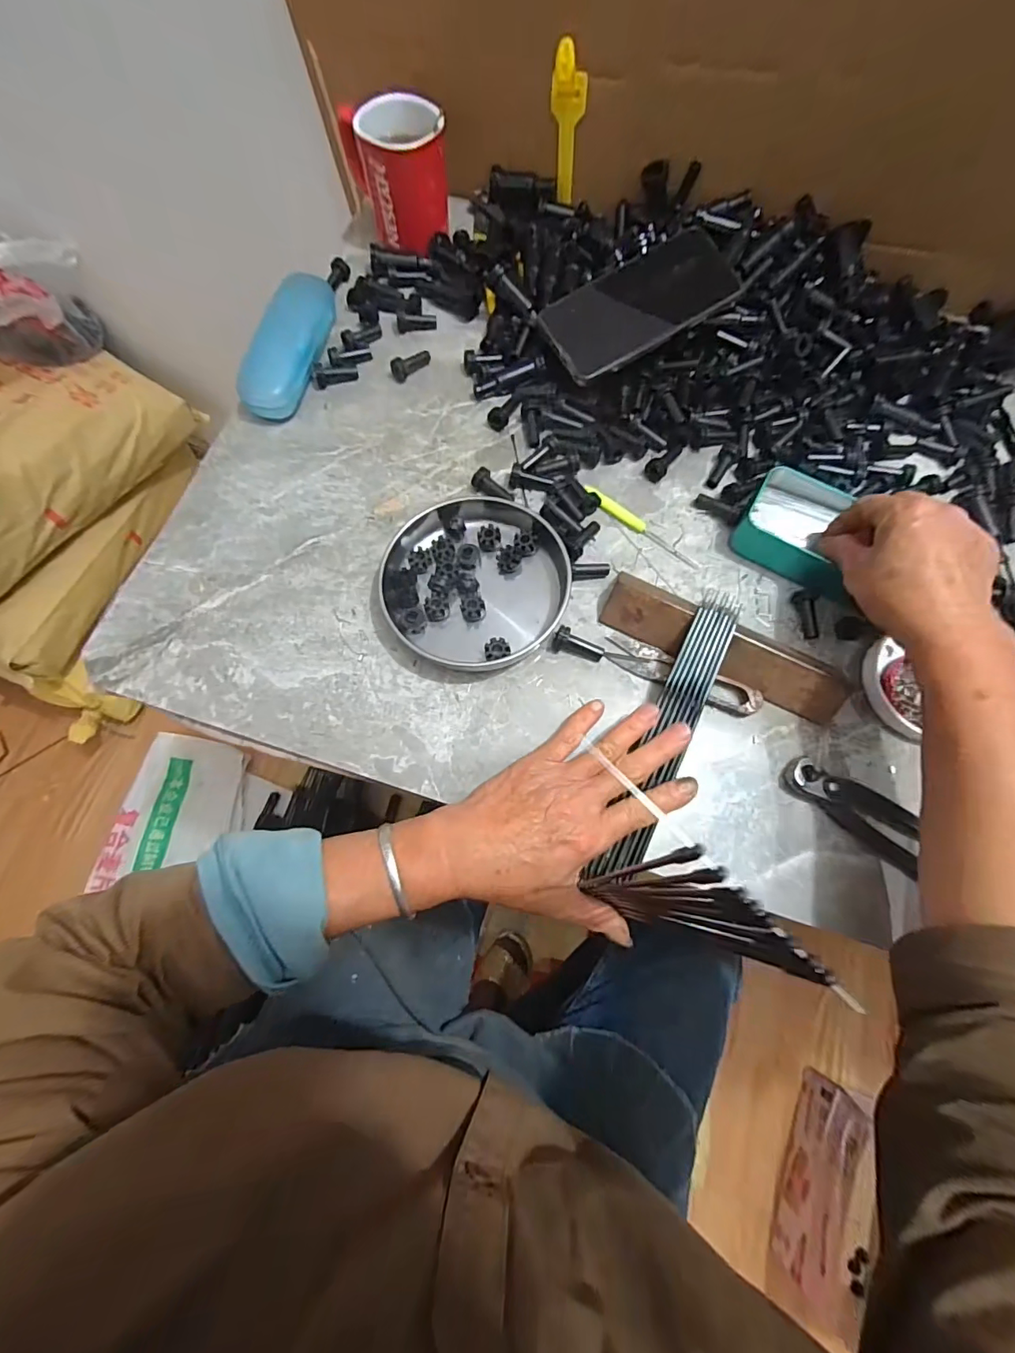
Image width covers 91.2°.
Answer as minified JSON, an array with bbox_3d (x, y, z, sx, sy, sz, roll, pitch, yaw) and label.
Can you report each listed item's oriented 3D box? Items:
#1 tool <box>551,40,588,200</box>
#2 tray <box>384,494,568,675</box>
[{"bbox_3d":[0.054,-0.506,0.458,0.030,0.105,0.012,12,72,4],"label":"tool"},{"bbox_3d":[-0.027,-0.080,0.385,0.134,0.028,0.145,0,72,0],"label":"tray"}]

